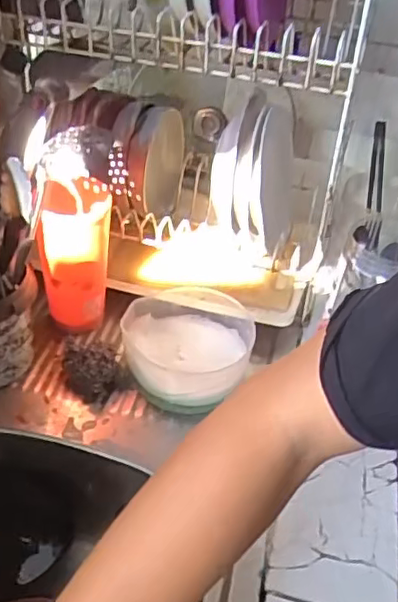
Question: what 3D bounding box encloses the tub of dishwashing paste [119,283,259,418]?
[{"bbox_3d":[-0.013,0.052,0.743,0.140,0.080,0.173,11,40,4],"label":"tub of dishwashing paste"}]

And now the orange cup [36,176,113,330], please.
[{"bbox_3d":[-0.144,-0.060,0.736,0.075,0.203,0.090,1,40,-7],"label":"orange cup"}]

